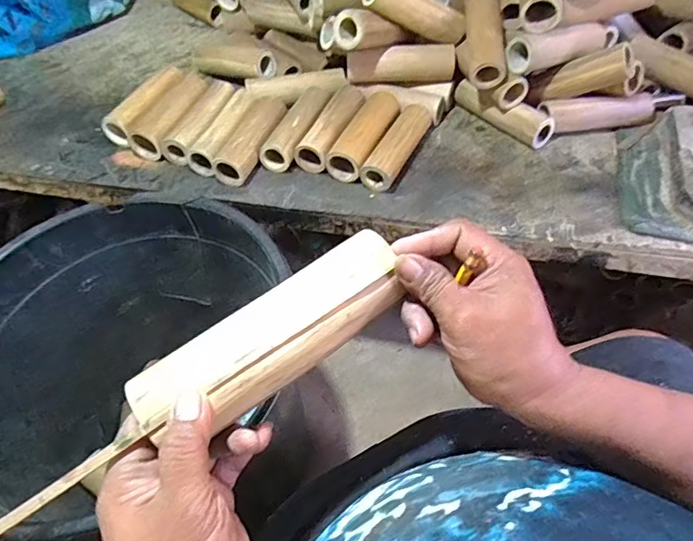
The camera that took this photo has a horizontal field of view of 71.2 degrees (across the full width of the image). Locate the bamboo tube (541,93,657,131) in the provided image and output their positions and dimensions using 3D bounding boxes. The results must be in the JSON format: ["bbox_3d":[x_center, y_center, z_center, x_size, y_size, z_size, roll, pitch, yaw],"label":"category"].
[{"bbox_3d":[0.422,-0.261,0.801,0.198,0.051,0.048,-4,51,1],"label":"bamboo tube"}]

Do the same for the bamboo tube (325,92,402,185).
[{"bbox_3d":[0.036,-0.224,0.788,0.065,0.048,0.183,21,55,20],"label":"bamboo tube"}]

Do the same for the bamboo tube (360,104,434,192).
[{"bbox_3d":[0.085,-0.198,0.777,0.049,0.042,0.188,20,55,19],"label":"bamboo tube"}]

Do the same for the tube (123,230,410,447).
[{"bbox_3d":[-0.042,0.038,0.294,0.174,0.036,0.045,-32,55,-17],"label":"tube"}]

